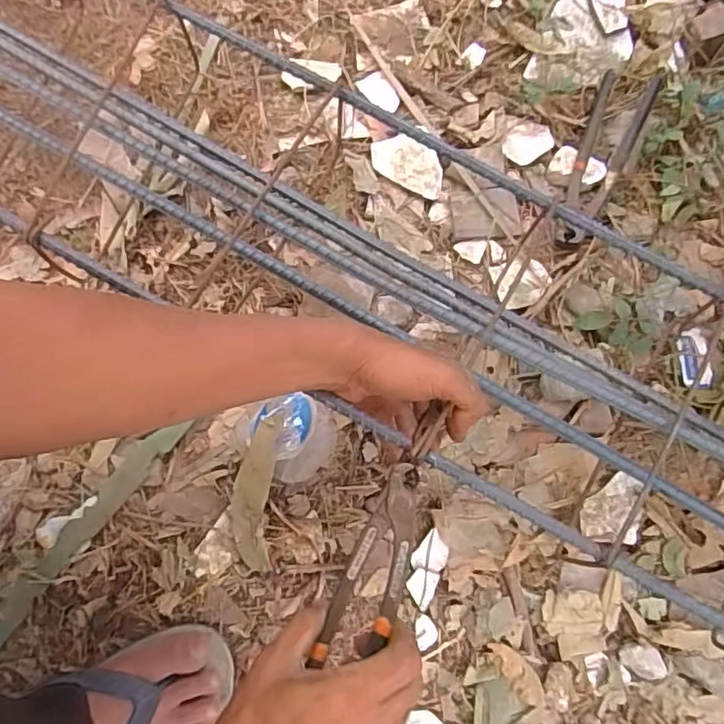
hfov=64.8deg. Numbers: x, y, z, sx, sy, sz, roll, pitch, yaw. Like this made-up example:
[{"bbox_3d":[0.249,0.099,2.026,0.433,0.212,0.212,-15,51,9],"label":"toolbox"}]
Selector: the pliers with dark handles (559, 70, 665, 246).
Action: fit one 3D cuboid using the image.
[{"bbox_3d":[0.266,-0.229,0.631,0.058,0.021,0.221,24,75,4],"label":"pliers with dark handles"}]

